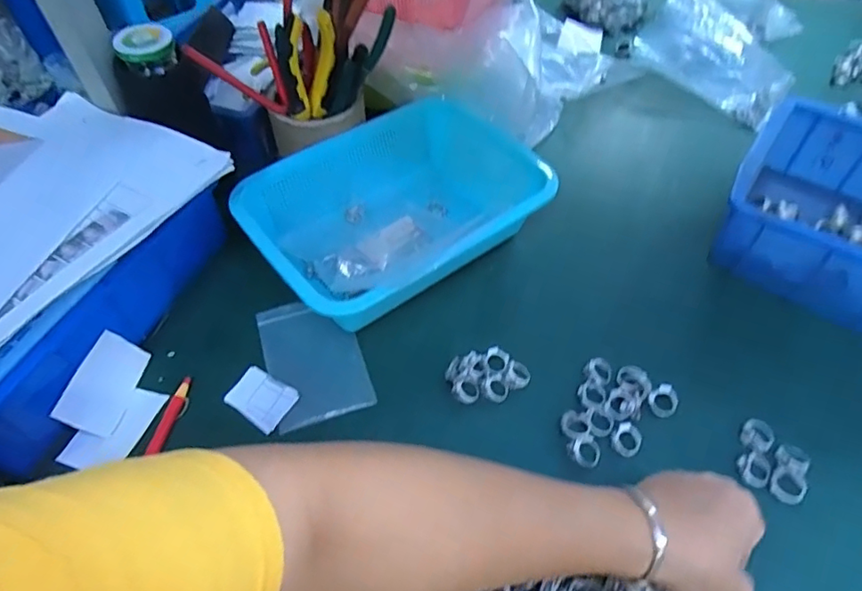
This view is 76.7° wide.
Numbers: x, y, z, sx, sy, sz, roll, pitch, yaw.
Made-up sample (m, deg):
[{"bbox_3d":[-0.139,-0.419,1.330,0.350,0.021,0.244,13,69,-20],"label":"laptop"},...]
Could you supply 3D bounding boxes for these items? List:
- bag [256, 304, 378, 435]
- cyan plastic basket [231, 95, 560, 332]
[{"bbox_3d":[-0.103,0.050,0.474,0.078,0.004,0.129,-16,53,-11],"label":"bag"},{"bbox_3d":[-0.024,-0.088,0.535,0.291,0.072,0.201,-35,59,-24],"label":"cyan plastic basket"}]

